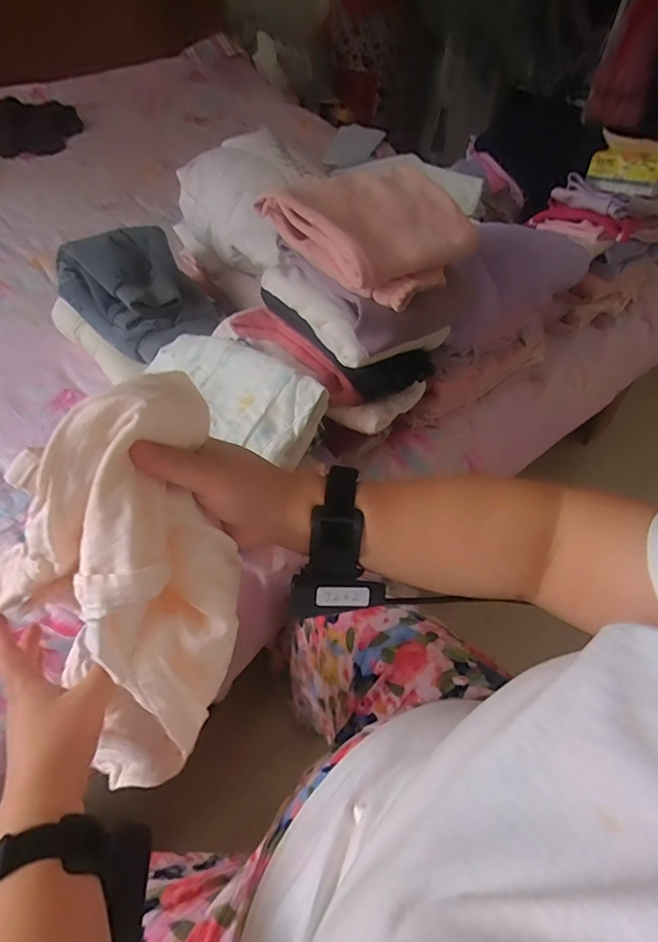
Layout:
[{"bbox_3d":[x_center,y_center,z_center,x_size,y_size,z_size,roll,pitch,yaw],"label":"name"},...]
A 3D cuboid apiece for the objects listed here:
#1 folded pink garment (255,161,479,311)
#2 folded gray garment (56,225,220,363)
[{"bbox_3d":[0.060,-0.286,0.605,0.179,0.079,0.209,33,54,23],"label":"folded pink garment"},{"bbox_3d":[-0.320,-0.308,0.841,0.306,0.106,0.175,37,56,26],"label":"folded gray garment"}]

